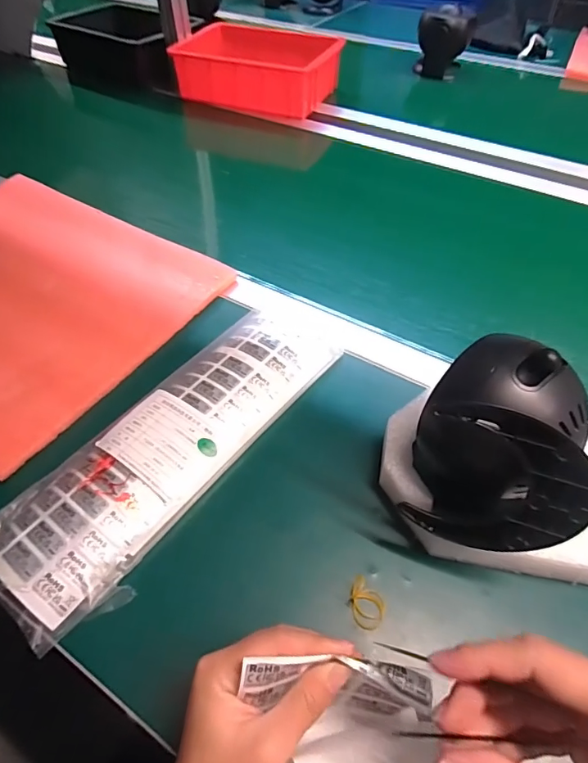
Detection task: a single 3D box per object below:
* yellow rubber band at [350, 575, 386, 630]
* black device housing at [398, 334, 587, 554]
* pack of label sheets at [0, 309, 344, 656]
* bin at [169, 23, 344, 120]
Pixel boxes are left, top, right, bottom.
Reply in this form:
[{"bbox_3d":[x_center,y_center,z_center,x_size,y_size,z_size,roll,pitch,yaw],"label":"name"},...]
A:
[{"bbox_3d":[0.051,0.161,0.331,0.030,0.015,0.026,32,58,24],"label":"yellow rubber band"},{"bbox_3d":[0.135,0.044,0.304,0.096,0.101,0.098,11,52,10],"label":"black device housing"},{"bbox_3d":[-0.101,0.045,0.405,0.115,0.024,0.345,32,58,24],"label":"pack of label sheets"},{"bbox_3d":[-0.069,-0.594,0.890,0.288,0.100,0.185,21,52,13],"label":"bin"}]

